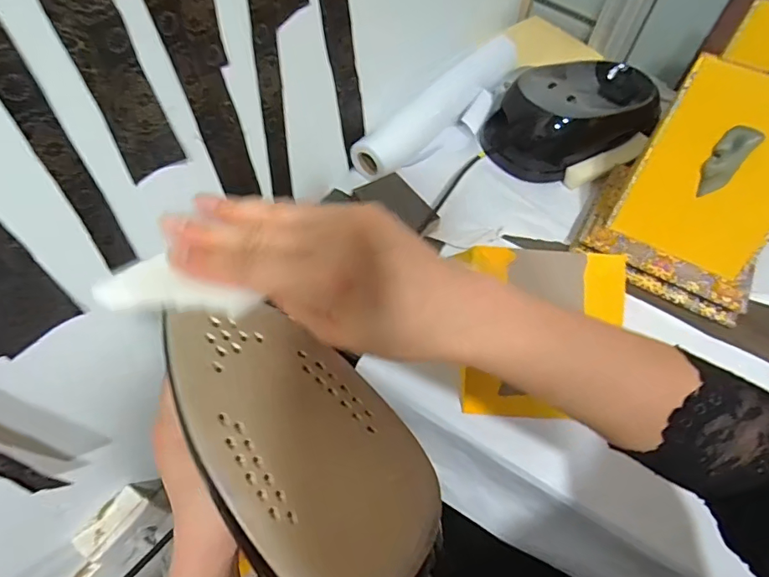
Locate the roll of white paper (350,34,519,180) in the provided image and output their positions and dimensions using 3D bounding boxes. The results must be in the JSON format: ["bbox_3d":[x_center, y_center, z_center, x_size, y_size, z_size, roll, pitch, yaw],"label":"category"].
[{"bbox_3d":[0.096,-0.285,0.706,0.066,0.063,0.366,35,61,19],"label":"roll of white paper"}]

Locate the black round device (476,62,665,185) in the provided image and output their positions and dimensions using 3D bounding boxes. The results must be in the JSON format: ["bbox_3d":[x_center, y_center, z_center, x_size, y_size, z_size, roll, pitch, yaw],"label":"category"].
[{"bbox_3d":[0.286,-0.264,0.711,0.279,0.093,0.162,-33,64,-23],"label":"black round device"}]

